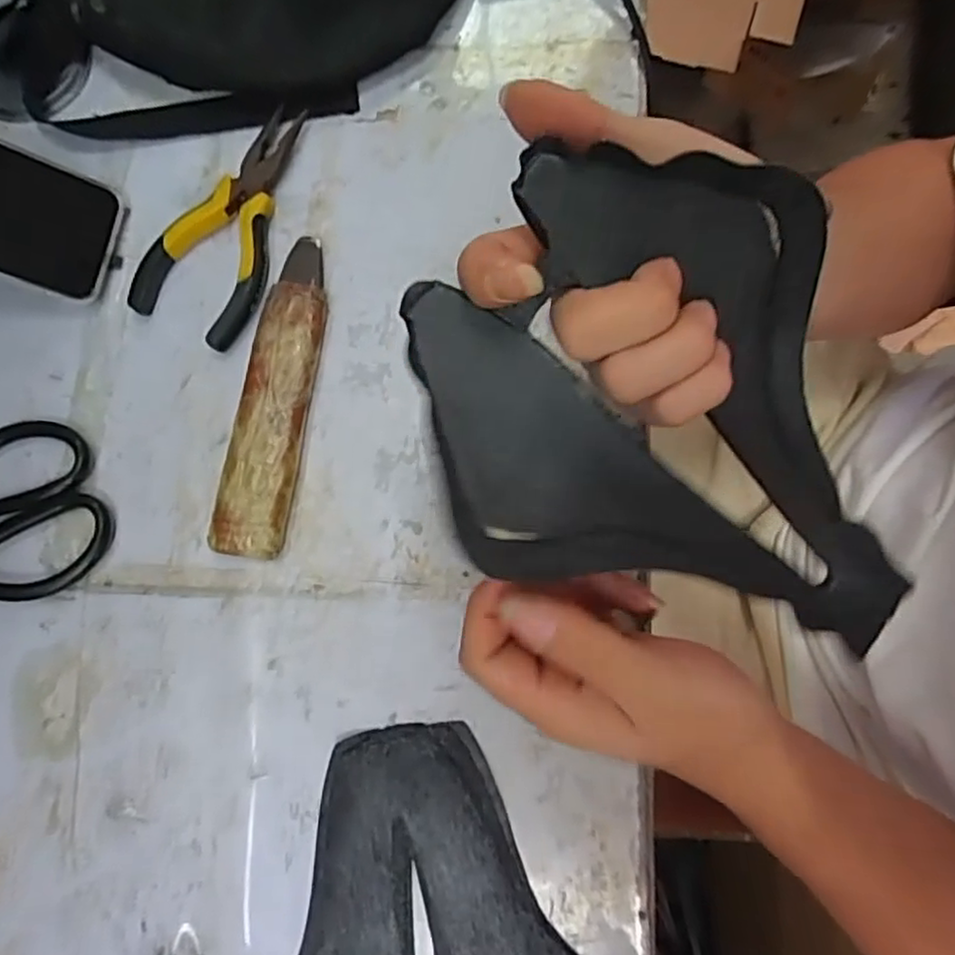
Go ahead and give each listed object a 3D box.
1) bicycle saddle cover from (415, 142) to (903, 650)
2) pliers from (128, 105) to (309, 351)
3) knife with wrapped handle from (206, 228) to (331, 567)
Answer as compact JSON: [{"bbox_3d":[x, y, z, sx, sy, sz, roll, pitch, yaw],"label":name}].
[{"bbox_3d":[0.071,-0.010,0.266,0.163,0.050,0.230,-22,102,-1],"label":"bicycle saddle cover"},{"bbox_3d":[-0.142,-0.153,0.405,0.068,0.016,0.148,26,81,6],"label":"pliers"},{"bbox_3d":[-0.113,-0.048,0.388,0.039,0.017,0.185,10,80,3],"label":"knife with wrapped handle"}]

